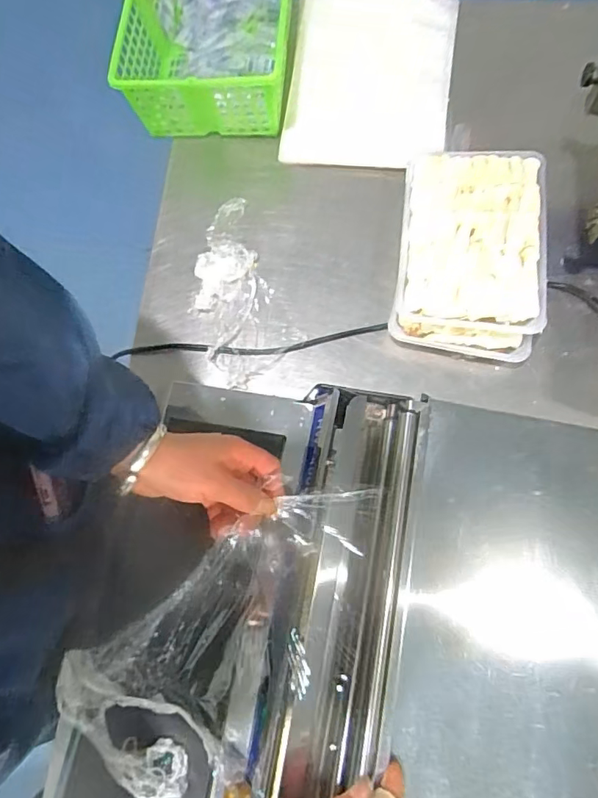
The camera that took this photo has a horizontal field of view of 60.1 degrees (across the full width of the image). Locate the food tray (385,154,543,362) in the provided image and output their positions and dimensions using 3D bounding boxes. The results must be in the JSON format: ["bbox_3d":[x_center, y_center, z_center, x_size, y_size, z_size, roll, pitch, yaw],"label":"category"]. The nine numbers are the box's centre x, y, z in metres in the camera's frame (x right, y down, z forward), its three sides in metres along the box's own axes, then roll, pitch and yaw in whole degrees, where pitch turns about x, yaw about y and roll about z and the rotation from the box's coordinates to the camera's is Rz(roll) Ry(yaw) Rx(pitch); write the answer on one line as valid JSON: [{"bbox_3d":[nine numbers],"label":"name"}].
[{"bbox_3d":[0.205,-0.181,0.630,0.168,0.064,0.263,9,74,2],"label":"food tray"}]

